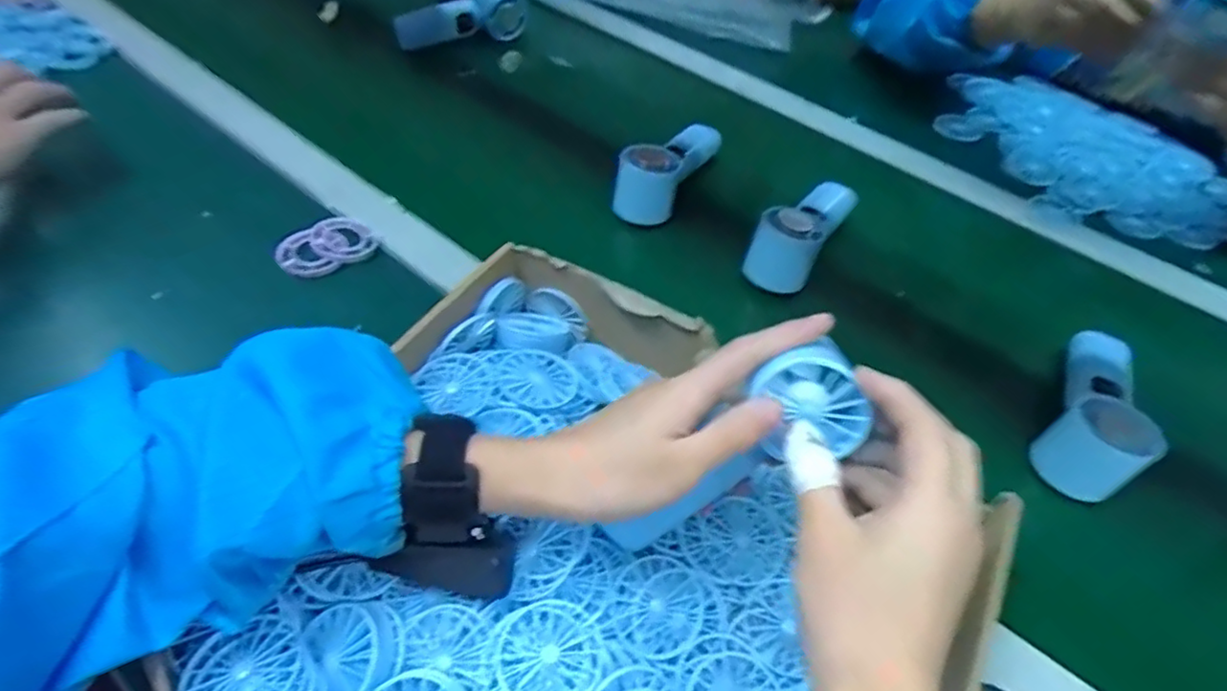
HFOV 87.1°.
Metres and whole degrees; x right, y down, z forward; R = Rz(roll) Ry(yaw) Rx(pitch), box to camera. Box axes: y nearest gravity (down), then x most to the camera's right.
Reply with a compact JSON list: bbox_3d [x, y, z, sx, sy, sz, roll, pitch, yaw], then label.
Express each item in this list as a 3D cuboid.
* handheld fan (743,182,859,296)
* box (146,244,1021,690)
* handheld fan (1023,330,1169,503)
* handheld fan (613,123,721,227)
[{"bbox_3d":[0.180,-0.116,0.575,0.049,0.051,0.164,35,57,19],"label":"handheld fan"},{"bbox_3d":[-0.013,0.123,0.338,0.331,0.059,0.326,29,55,16],"label":"box"},{"bbox_3d":[0.352,0.039,0.470,0.051,0.061,0.152,25,54,13],"label":"handheld fan"},{"bbox_3d":[0.052,-0.174,0.618,0.052,0.053,0.148,26,54,14],"label":"handheld fan"}]

